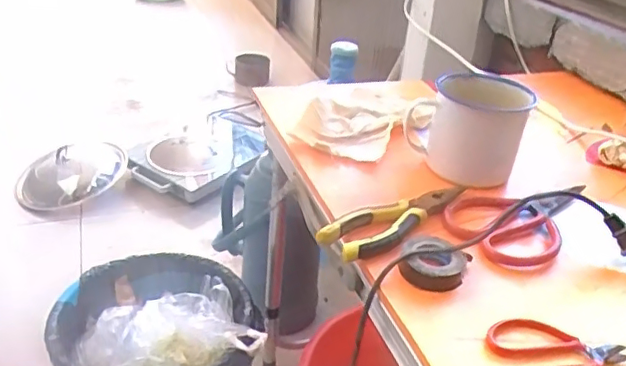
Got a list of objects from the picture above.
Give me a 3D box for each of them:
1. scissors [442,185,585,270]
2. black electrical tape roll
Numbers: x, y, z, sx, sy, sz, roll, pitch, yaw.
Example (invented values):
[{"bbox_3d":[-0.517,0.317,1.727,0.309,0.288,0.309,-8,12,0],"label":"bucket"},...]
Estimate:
[{"bbox_3d":[0.200,0.024,0.584,0.105,0.028,0.178,23,35,26],"label":"scissors"},{"bbox_3d":[0.102,0.070,0.499,0.053,0.021,0.055,4,31,-2],"label":"black electrical tape roll"}]

